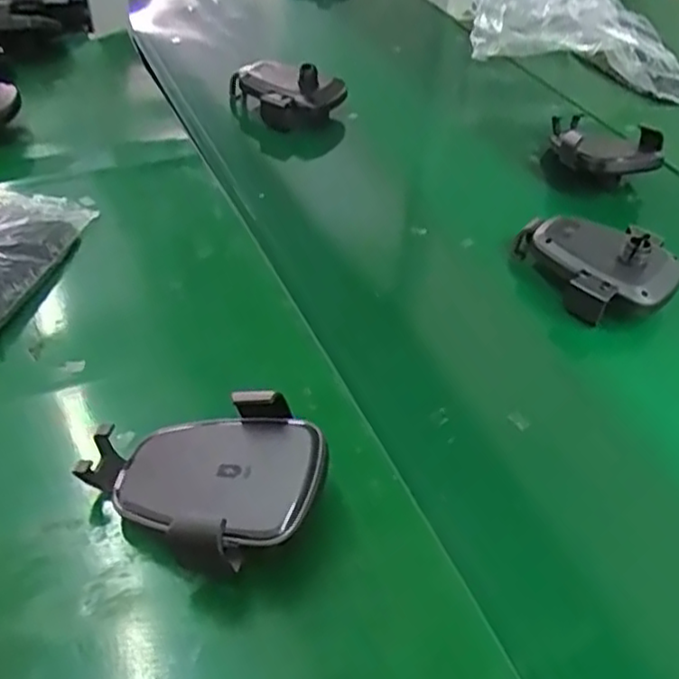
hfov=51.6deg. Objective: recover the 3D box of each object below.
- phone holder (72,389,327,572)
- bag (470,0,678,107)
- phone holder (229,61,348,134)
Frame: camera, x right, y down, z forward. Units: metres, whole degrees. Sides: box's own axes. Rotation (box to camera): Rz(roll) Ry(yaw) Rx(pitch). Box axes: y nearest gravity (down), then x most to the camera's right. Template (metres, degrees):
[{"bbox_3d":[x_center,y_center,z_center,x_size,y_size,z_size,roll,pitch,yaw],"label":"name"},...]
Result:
[{"bbox_3d":[-0.066,0.071,0.342,0.118,0.044,0.083,2,43,2],"label":"phone holder"},{"bbox_3d":[0.292,-0.355,0.810,0.256,0.074,0.148,21,47,21],"label":"bag"},{"bbox_3d":[-0.054,-0.247,0.714,0.119,0.053,0.067,0,43,0],"label":"phone holder"}]

